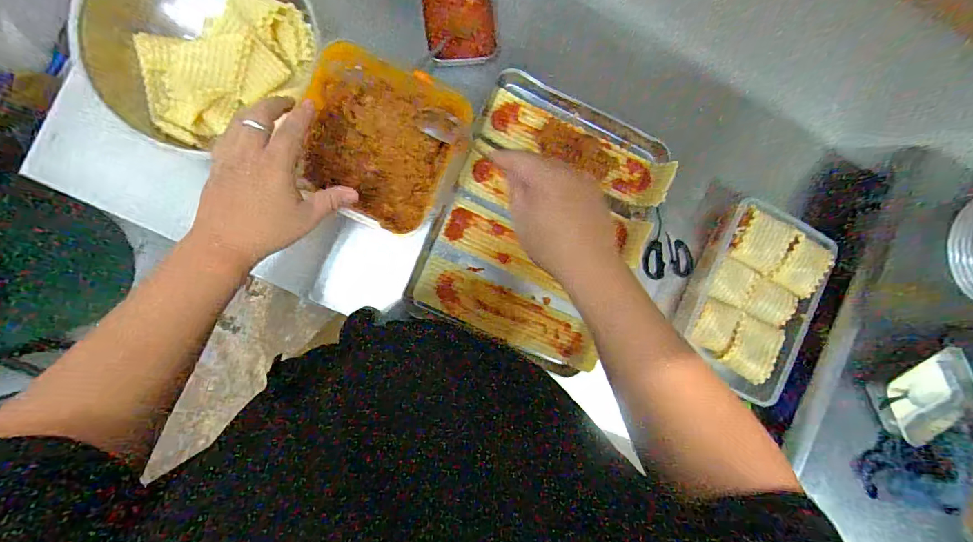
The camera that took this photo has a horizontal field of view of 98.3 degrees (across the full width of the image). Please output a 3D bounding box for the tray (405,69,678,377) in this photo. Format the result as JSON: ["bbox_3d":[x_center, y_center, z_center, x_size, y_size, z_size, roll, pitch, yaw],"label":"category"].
[{"bbox_3d":[0.091,-0.071,0.654,0.307,0.056,0.391,23,87,-8],"label":"tray"}]

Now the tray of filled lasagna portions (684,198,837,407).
[{"bbox_3d":[0.417,0.050,0.655,0.163,0.059,0.281,21,88,-8],"label":"tray of filled lasagna portions"}]

